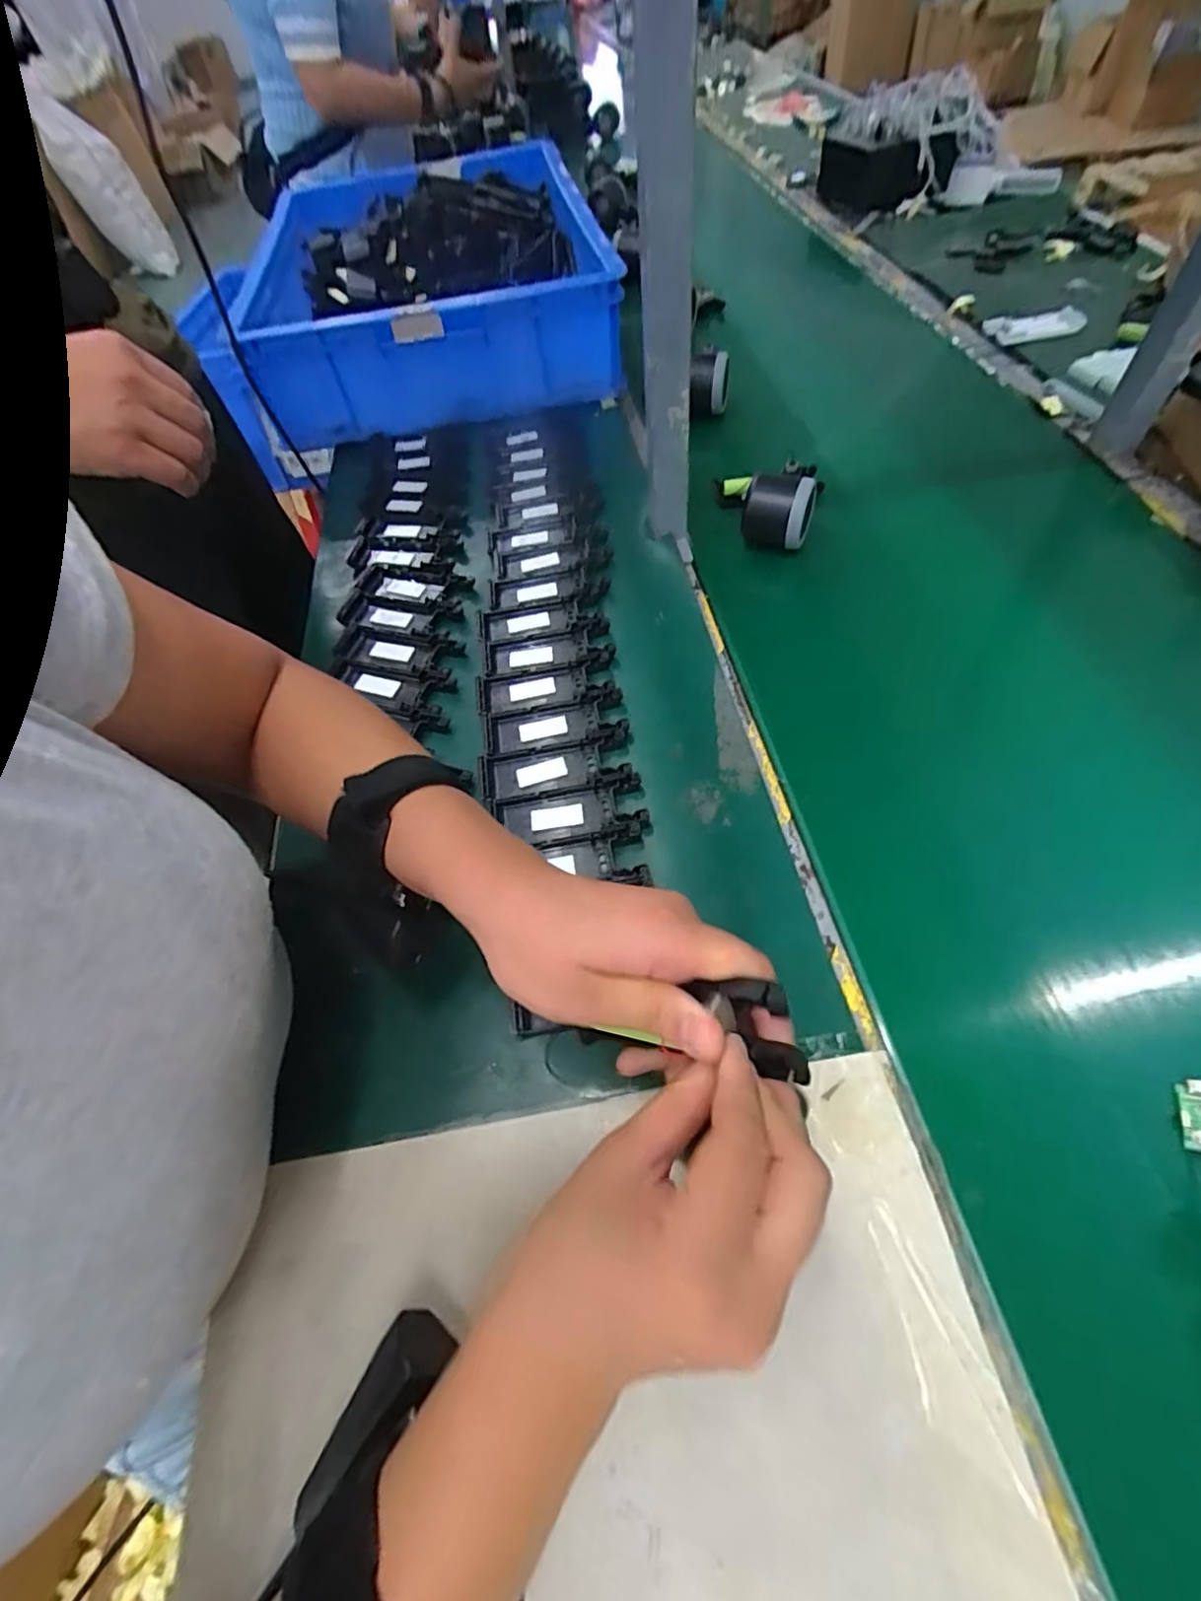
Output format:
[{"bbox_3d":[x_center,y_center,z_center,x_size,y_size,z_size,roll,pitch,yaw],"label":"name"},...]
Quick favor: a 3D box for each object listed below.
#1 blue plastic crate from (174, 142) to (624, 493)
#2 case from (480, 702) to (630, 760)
[{"bbox_3d":[-0.234,-0.736,0.853,0.411,0.113,0.672,-11,56,-1],"label":"blue plastic crate"},{"bbox_3d":[-0.034,-0.053,0.455,0.103,0.011,0.044,-6,56,3],"label":"case"}]

